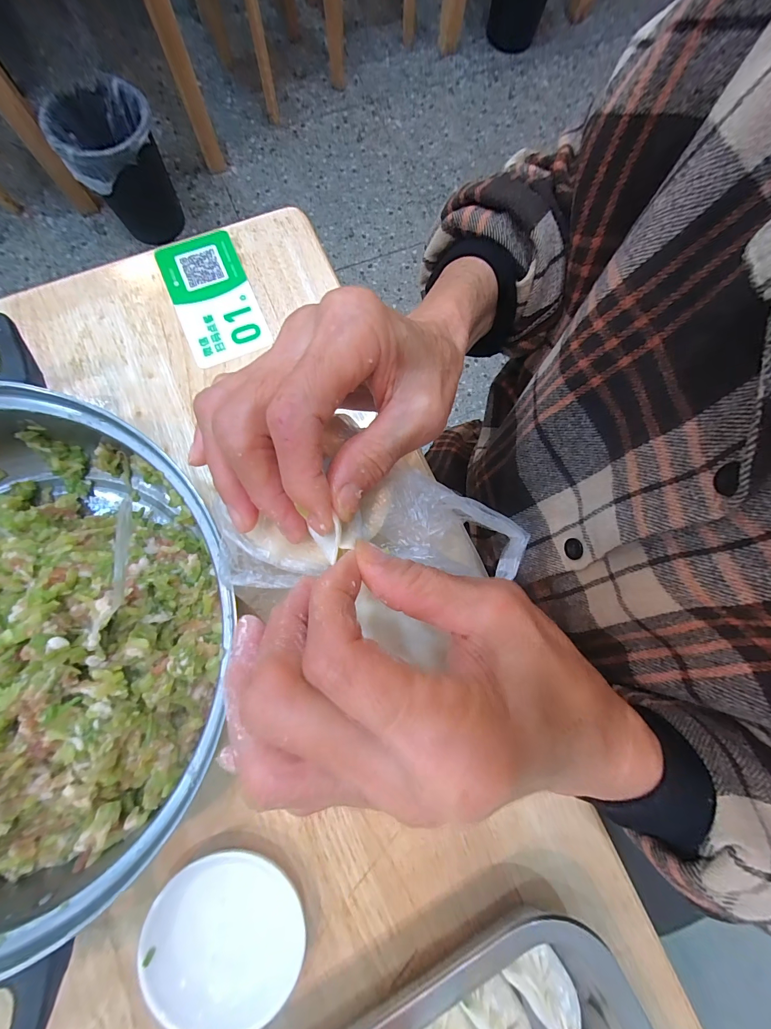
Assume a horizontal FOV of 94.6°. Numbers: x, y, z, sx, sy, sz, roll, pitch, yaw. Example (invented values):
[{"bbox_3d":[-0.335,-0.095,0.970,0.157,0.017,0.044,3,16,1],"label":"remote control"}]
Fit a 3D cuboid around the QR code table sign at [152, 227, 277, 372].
[{"bbox_3d":[-0.135,-0.171,0.278,0.060,0.004,0.109,-22,85,-6],"label":"QR code table sign"}]

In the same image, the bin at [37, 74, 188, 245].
[{"bbox_3d":[-0.722,-0.969,0.990,0.244,0.257,0.270,-23,85,-6],"label":"bin"}]

